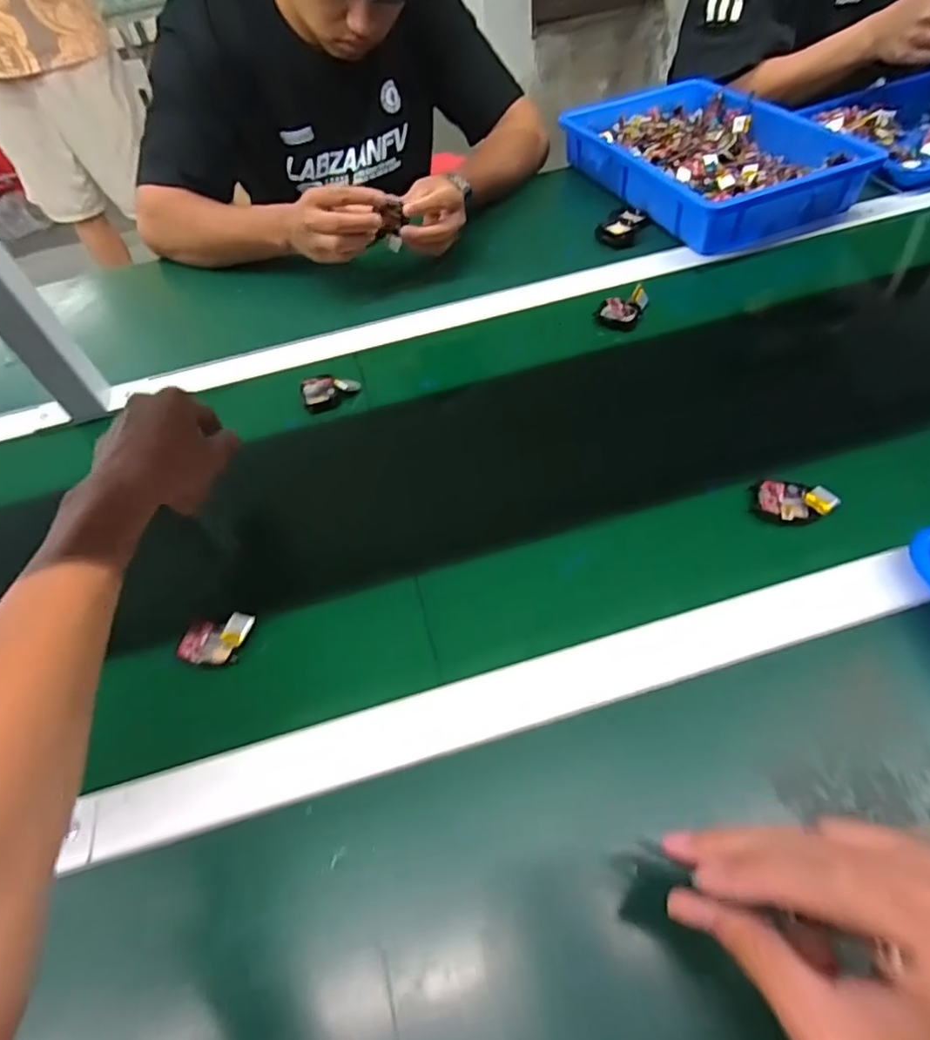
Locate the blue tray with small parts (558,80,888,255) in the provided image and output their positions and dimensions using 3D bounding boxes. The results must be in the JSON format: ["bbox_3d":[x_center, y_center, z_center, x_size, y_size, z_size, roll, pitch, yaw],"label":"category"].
[{"bbox_3d":[0.339,-0.504,0.782,0.281,0.071,0.369,-22,53,-11],"label":"blue tray with small parts"}]

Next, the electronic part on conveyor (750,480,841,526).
[{"bbox_3d":[0.262,-0.015,0.444,0.054,0.016,0.040,11,54,14],"label":"electronic part on conveyor"}]

